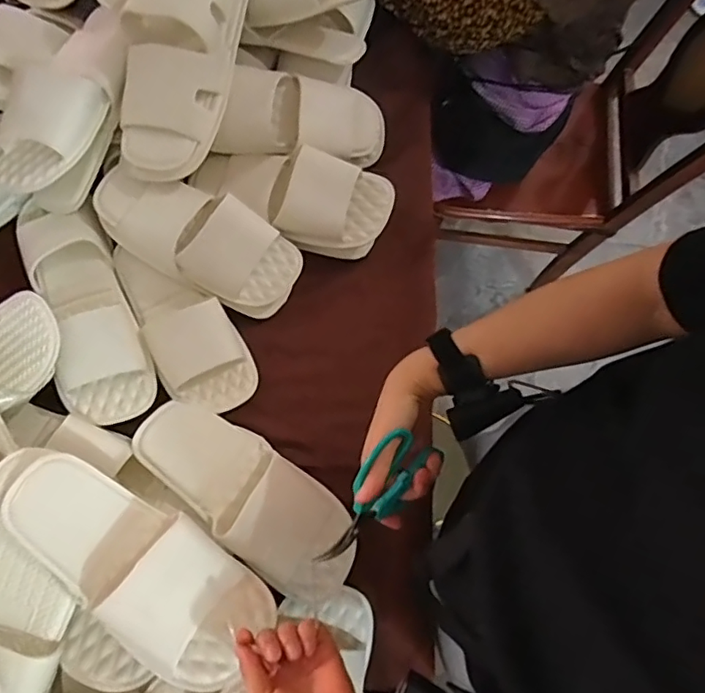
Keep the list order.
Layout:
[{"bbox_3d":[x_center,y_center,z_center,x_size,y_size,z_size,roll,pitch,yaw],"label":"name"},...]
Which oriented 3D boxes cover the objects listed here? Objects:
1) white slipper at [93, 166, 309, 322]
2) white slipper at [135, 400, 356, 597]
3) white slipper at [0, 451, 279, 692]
[{"bbox_3d":[-0.184,-0.132,0.650,0.251,0.041,0.113,30,84,-6],"label":"white slipper"},{"bbox_3d":[-0.114,0.150,0.586,0.266,0.067,0.103,38,74,7],"label":"white slipper"},{"bbox_3d":[-0.200,0.198,0.495,0.262,0.050,0.110,32,73,6],"label":"white slipper"}]

